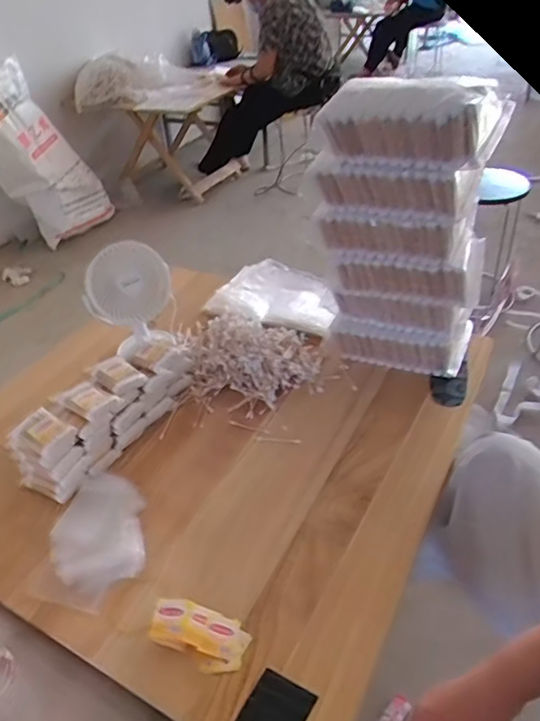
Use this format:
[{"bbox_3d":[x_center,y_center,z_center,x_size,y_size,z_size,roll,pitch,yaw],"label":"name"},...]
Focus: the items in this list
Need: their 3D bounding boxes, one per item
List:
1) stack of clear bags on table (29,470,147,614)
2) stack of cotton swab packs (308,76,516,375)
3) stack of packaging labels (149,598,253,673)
[{"bbox_3d":[-0.231,0.235,0.735,0.142,0.008,0.190,6,40,13],"label":"stack of clear bags on table"},{"bbox_3d":[0.198,-0.176,0.823,0.227,0.452,0.115,17,44,25],"label":"stack of cotton swab packs"},{"bbox_3d":[-0.082,0.312,0.616,0.112,0.013,0.059,20,43,8],"label":"stack of packaging labels"}]

